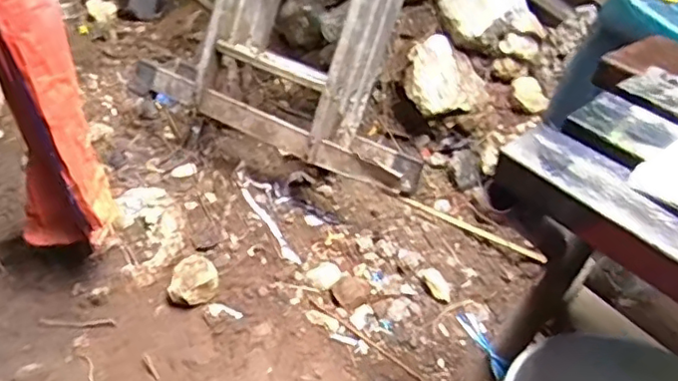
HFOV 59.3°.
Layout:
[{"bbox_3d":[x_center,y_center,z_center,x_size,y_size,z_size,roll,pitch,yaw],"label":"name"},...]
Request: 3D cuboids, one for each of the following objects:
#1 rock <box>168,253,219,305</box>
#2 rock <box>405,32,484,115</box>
[{"bbox_3d":[-0.290,0.178,1.190,0.089,0.053,0.088,3,46,-3],"label":"rock"},{"bbox_3d":[0.272,-0.287,1.507,0.201,0.116,0.161,13,46,6],"label":"rock"}]

